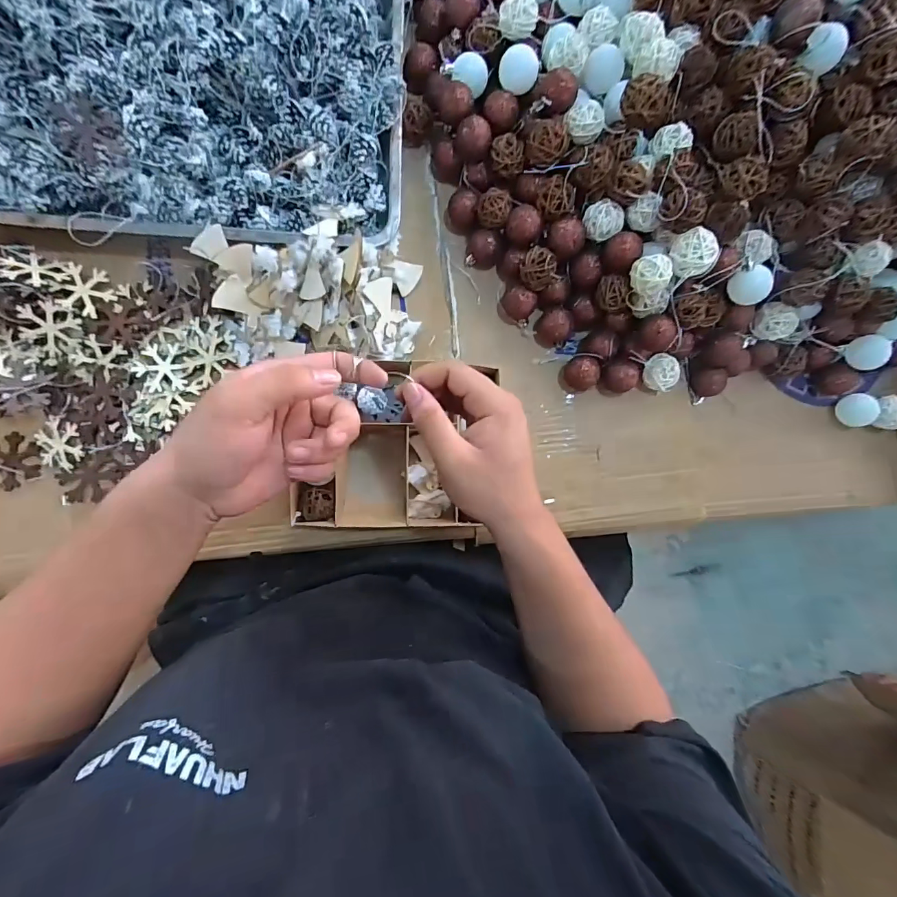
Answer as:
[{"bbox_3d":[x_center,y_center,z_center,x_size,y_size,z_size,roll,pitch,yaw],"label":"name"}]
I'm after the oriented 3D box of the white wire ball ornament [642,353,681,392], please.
[{"bbox_3d":[0.236,-0.084,0.512,0.031,0.038,0.040,-6,87,-6],"label":"white wire ball ornament"}]

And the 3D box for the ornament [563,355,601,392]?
[{"bbox_3d":[0.147,-0.083,0.503,0.034,0.031,0.036,0,86,-6],"label":"ornament"}]

